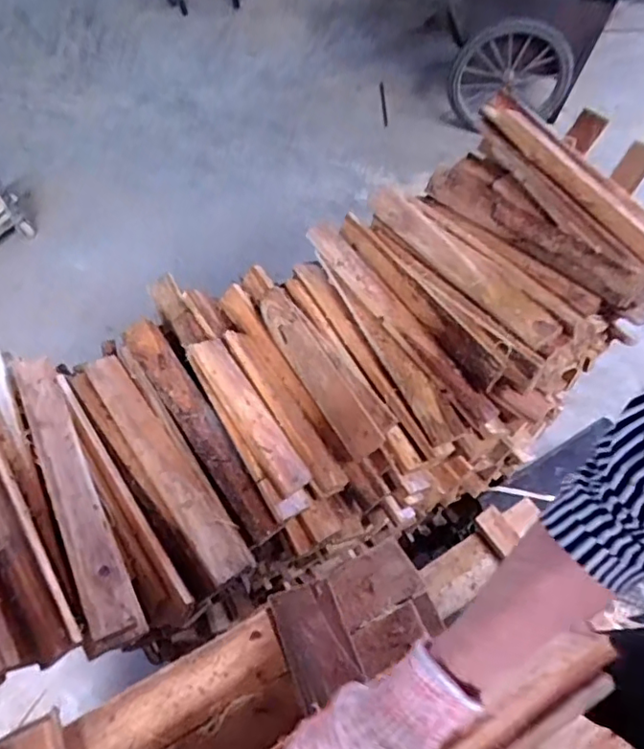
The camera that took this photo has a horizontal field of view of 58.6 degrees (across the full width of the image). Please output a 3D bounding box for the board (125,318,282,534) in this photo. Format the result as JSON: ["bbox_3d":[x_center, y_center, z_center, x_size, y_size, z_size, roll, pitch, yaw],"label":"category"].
[{"bbox_3d":[-0.229,0.078,1.036,0.069,0.028,0.493,-31,60,-14],"label":"board"}]

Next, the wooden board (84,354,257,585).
[{"bbox_3d":[-0.296,0.116,1.009,0.083,0.035,0.473,-35,61,-16],"label":"wooden board"}]

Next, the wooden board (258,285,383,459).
[{"bbox_3d":[-0.016,-0.017,1.061,0.073,0.029,0.381,-27,59,-12],"label":"wooden board"}]

